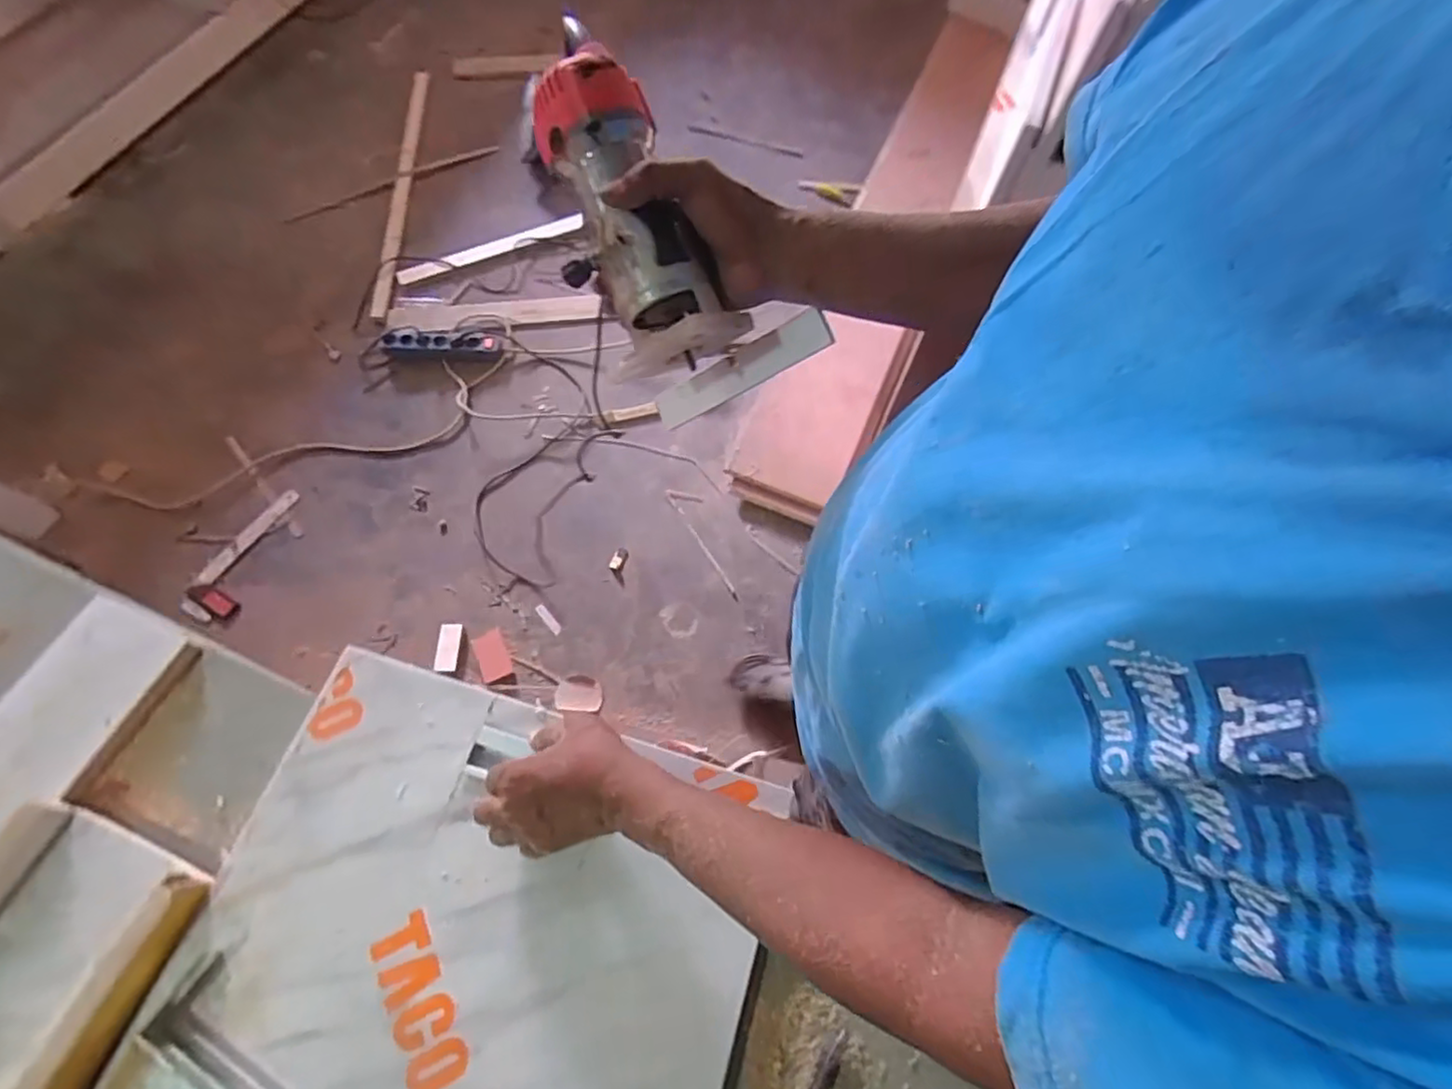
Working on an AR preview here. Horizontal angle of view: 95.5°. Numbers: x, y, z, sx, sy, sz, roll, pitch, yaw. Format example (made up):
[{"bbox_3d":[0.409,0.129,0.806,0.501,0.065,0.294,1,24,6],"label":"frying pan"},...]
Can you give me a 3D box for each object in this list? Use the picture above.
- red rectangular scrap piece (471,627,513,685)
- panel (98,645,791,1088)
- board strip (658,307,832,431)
[{"bbox_3d":[-0.516,0.244,1.454,0.066,0.017,0.115,-23,67,-12],"label":"red rectangular scrap piece"},{"bbox_3d":[-0.197,0.317,0.494,0.410,0.025,0.385,14,65,5],"label":"panel"},{"bbox_3d":[0.011,-0.140,0.536,0.156,0.033,0.012,-23,24,27],"label":"board strip"}]

